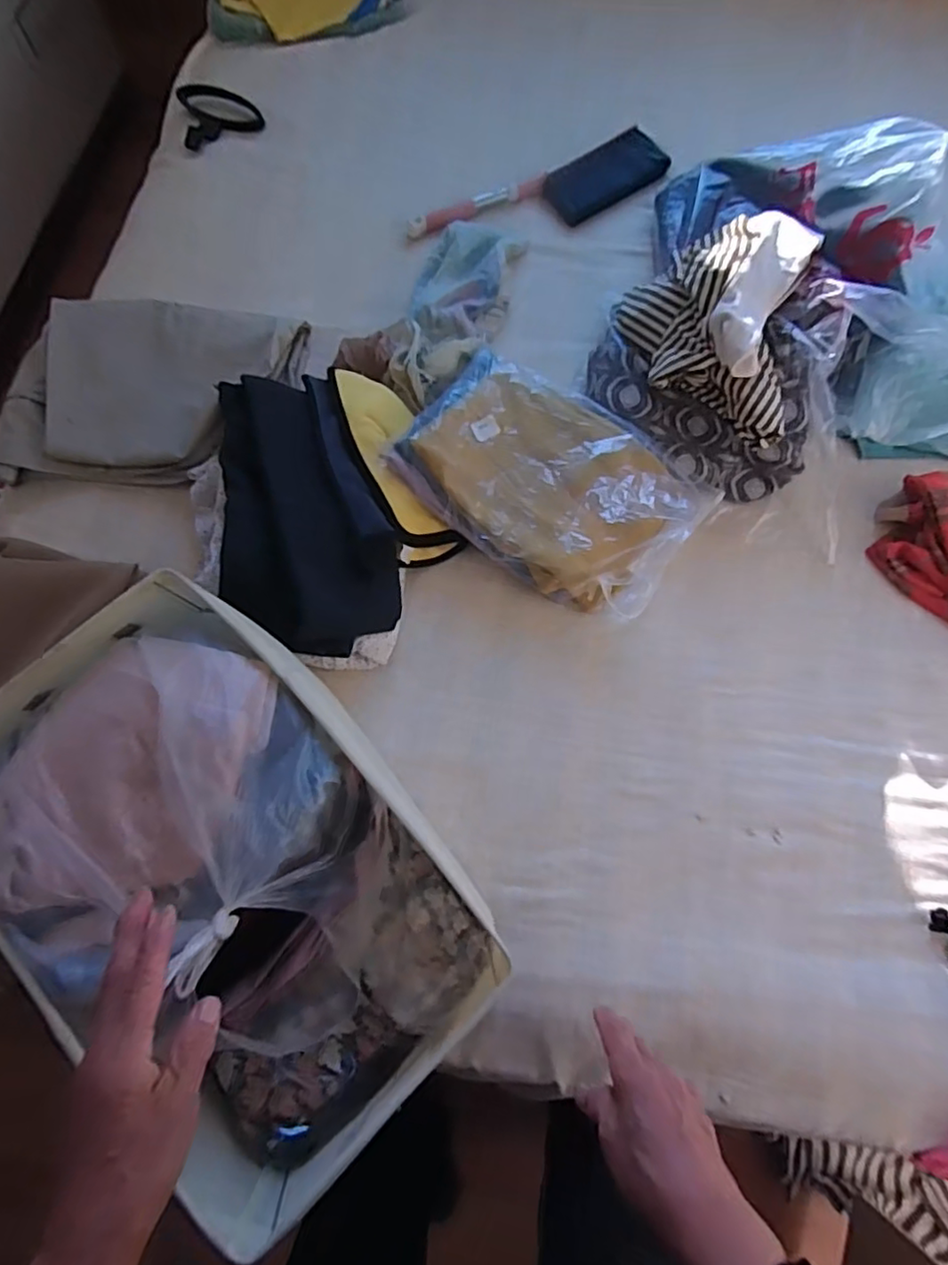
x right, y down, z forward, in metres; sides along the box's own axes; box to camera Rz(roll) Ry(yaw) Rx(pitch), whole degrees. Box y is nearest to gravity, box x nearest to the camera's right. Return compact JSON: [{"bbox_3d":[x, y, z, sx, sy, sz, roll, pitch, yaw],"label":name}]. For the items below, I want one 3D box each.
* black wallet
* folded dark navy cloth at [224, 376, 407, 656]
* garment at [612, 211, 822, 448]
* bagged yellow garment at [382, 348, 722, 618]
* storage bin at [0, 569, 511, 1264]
[{"bbox_3d":[0.198,-0.697,0.936,0.182,0.024,0.097,-33,77,-9],"label":"black wallet"},{"bbox_3d":[-0.199,-0.140,0.716,0.184,0.085,0.336,-14,73,-5],"label":"folded dark navy cloth"},{"bbox_3d":[0.290,-0.386,0.761,0.205,0.100,0.272,10,73,2],"label":"garment"},{"bbox_3d":[0.096,-0.187,0.765,0.353,0.088,0.241,35,77,10],"label":"bagged yellow garment"},{"bbox_3d":[-0.217,0.209,0.569,0.301,0.209,0.474,-38,77,-12],"label":"storage bin"}]

